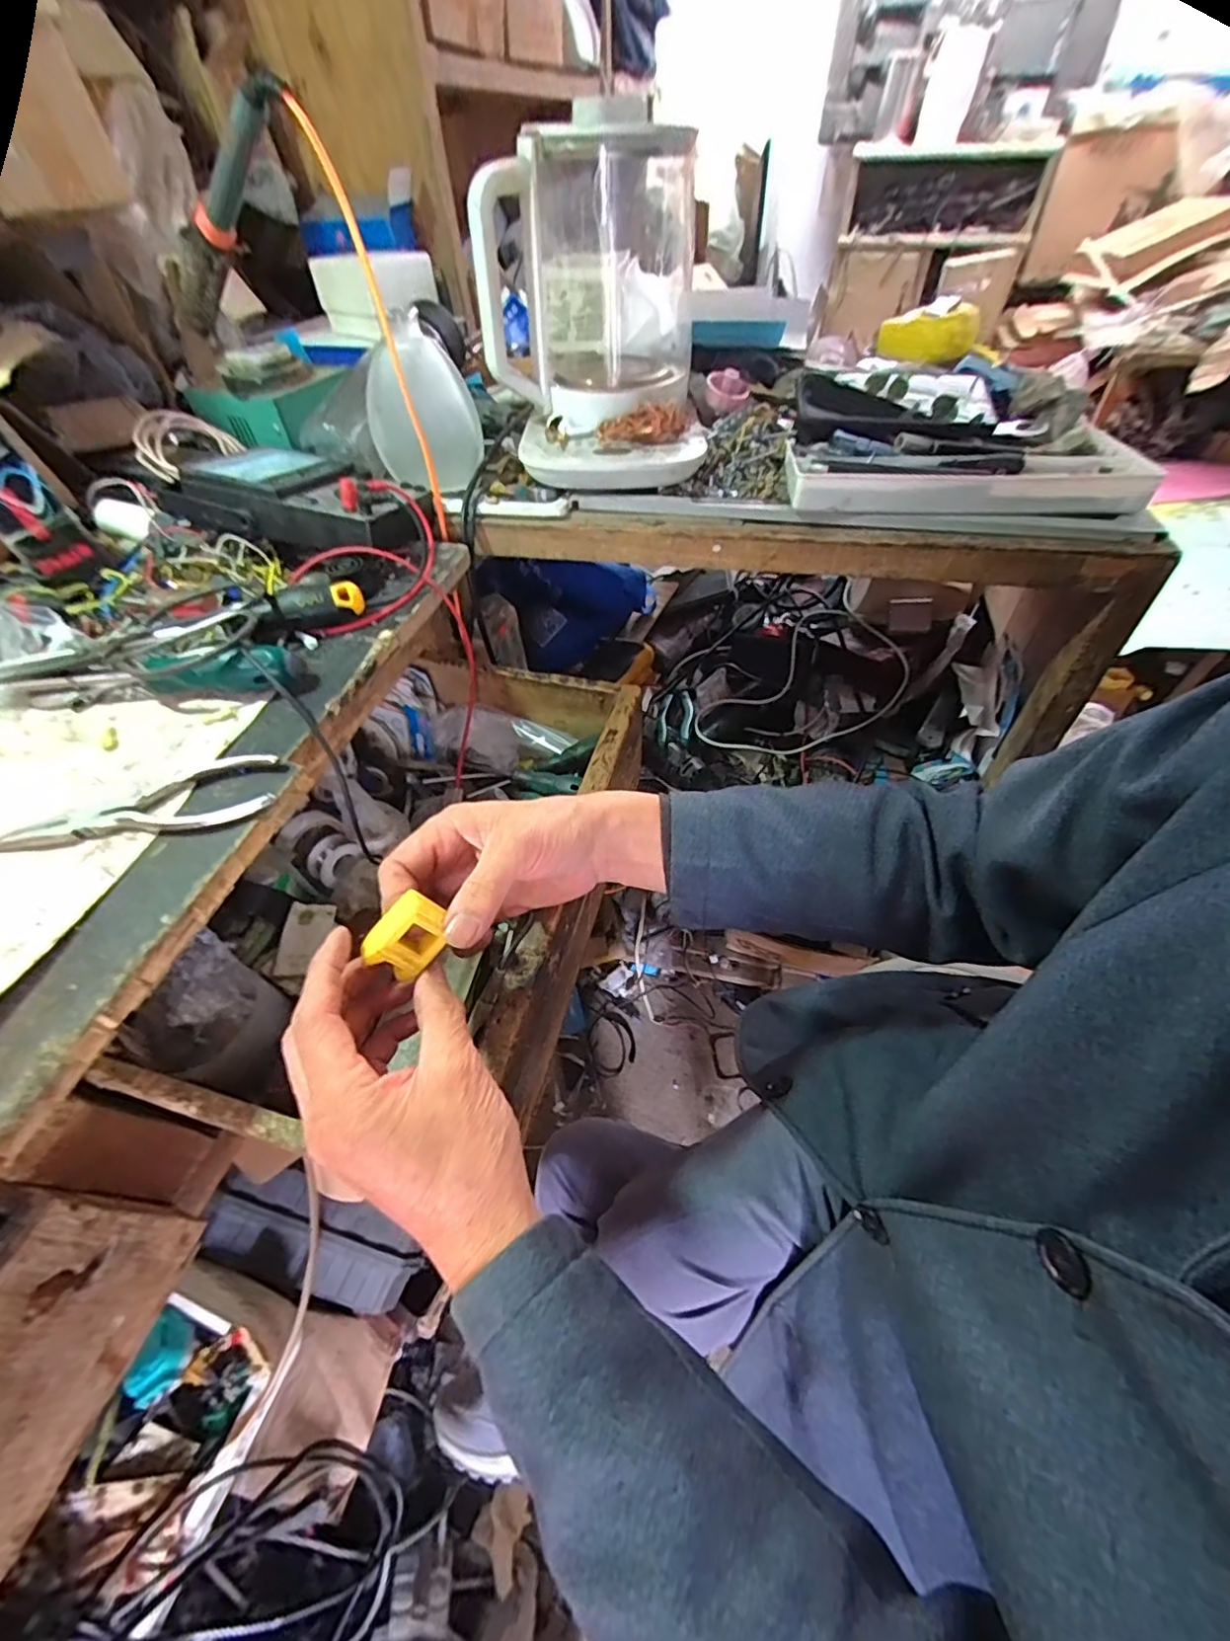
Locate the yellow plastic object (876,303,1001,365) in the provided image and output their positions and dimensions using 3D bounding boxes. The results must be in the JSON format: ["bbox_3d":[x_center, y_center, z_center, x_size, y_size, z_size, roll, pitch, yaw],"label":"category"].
[{"bbox_3d":[0.321,-0.474,0.577,0.118,0.034,0.051,10,53,9],"label":"yellow plastic object"}]

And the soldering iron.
[{"bbox_3d":[-0.311,-0.469,0.462,0.232,0.030,0.024,-10,40,44],"label":"soldering iron"}]

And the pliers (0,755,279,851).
[{"bbox_3d":[-0.268,-0.007,0.333,0.143,0.009,0.040,-11,53,-7],"label":"pliers"}]

